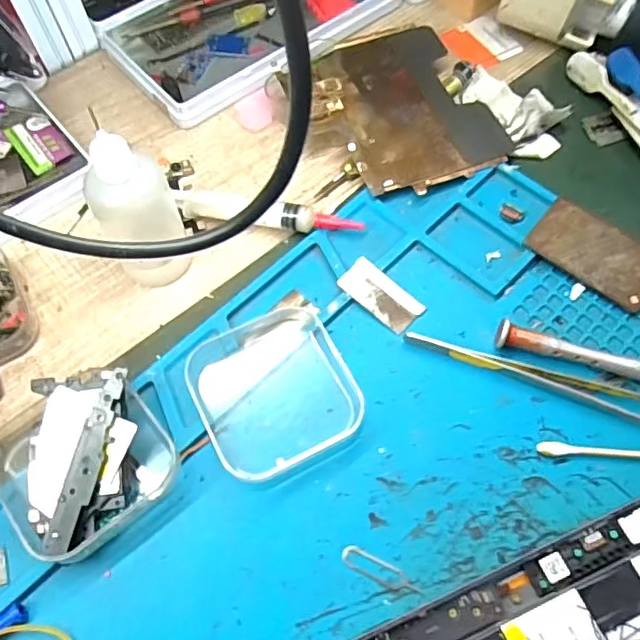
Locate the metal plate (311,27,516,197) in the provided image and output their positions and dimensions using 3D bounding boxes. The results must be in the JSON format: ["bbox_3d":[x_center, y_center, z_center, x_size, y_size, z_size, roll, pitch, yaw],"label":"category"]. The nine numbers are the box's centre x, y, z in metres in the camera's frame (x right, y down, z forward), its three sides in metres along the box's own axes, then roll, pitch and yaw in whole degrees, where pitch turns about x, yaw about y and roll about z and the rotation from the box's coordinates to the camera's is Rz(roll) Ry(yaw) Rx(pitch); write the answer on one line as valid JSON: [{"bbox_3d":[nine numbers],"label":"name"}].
[{"bbox_3d":[0.046,-0.118,0.326,0.087,0.004,0.108,-20,67,-11],"label":"metal plate"}]

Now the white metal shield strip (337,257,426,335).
[{"bbox_3d":[0.029,-0.012,0.277,0.039,0.004,0.020,42,74,11],"label":"white metal shield strip"}]

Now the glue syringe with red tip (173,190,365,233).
[{"bbox_3d":[-0.026,-0.055,0.299,0.096,0.015,0.015,10,62,7],"label":"glue syringe with red tip"}]

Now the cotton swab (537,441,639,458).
[{"bbox_3d":[0.125,0.055,0.238,0.070,0.007,0.006,5,62,4],"label":"cotton swab"}]

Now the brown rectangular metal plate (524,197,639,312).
[{"bbox_3d":[0.134,-0.032,0.284,0.060,0.008,0.035,35,68,19],"label":"brown rectangular metal plate"}]

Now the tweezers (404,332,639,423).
[{"bbox_3d":[0.104,0.025,0.255,0.132,0.006,0.017,20,64,12],"label":"tweezers"}]

